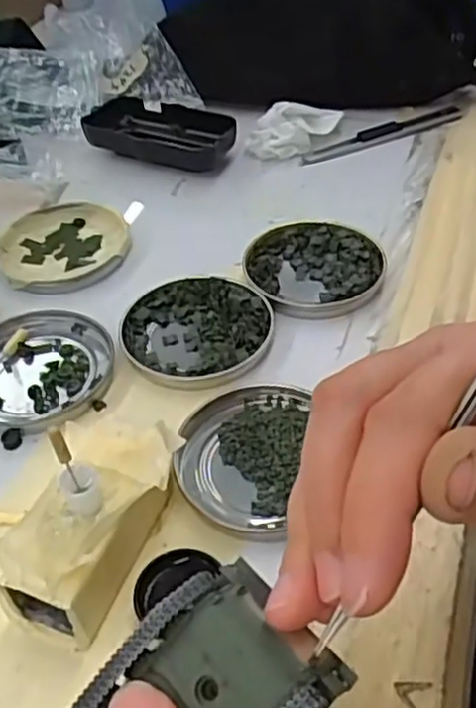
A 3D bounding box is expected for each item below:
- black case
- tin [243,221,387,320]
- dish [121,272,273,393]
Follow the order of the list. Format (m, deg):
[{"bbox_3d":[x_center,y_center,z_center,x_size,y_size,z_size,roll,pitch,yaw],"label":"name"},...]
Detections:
[{"bbox_3d":[-0.057,-0.155,0.521,0.107,0.029,0.052,22,50,26],"label":"black case"},{"bbox_3d":[0.043,-0.050,0.412,0.075,0.012,0.075,-3,43,2],"label":"tin"},{"bbox_3d":[-0.022,-0.014,0.380,0.077,0.009,0.078,-3,43,2],"label":"dish"}]

